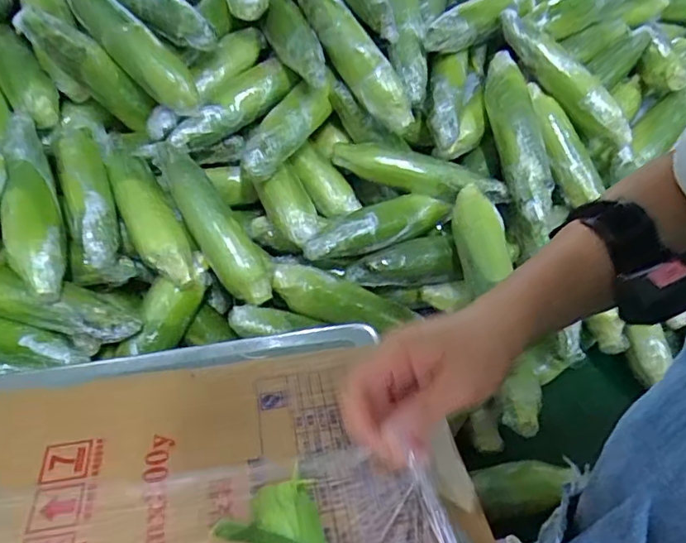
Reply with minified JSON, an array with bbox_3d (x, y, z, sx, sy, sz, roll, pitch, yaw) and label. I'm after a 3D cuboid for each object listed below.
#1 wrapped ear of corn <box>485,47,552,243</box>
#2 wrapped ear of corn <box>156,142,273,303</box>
[{"bbox_3d":[0.229,-0.168,0.726,0.066,0.047,0.252,-7,76,-3],"label":"wrapped ear of corn"},{"bbox_3d":[-0.144,-0.054,0.622,0.056,0.203,0.042,-36,7,-31],"label":"wrapped ear of corn"}]

